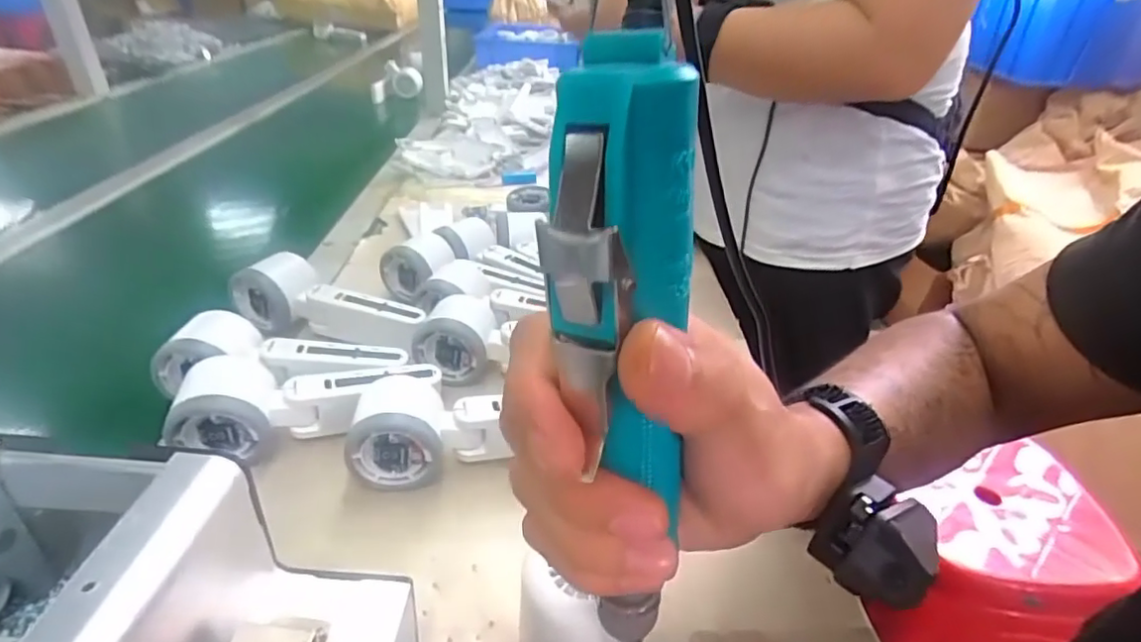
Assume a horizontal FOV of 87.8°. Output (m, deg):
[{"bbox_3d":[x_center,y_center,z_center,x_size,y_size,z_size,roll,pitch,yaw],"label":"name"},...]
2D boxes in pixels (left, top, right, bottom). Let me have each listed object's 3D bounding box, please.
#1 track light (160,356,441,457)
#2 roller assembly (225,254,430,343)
[{"bbox_3d":[-0.180,0.053,0.413,0.168,0.062,0.057,-14,37,-26],"label":"track light"},{"bbox_3d":[-0.206,-0.019,0.512,0.169,0.054,0.052,7,33,5],"label":"roller assembly"}]

